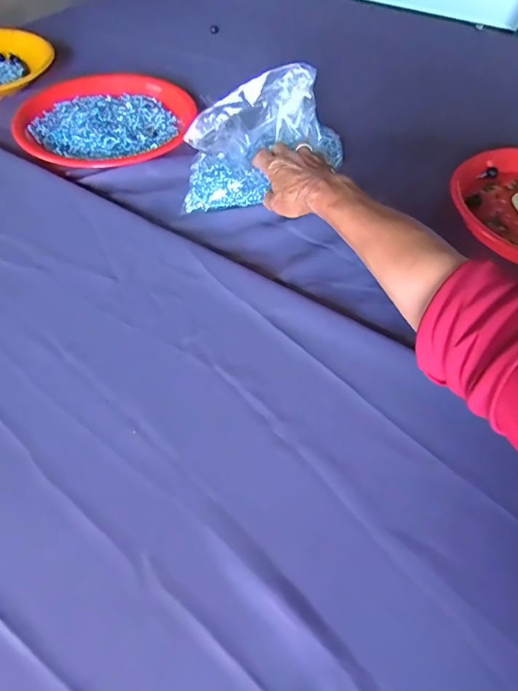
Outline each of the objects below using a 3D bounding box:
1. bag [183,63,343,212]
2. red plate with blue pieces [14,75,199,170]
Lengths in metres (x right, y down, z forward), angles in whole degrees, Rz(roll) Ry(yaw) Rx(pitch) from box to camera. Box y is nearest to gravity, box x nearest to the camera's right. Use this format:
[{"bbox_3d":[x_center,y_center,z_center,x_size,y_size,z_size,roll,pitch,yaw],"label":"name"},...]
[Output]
[{"bbox_3d":[0.010,-0.260,0.529,0.209,0.113,0.108,-7,55,-6],"label":"bag"},{"bbox_3d":[-0.227,-0.345,0.640,0.252,0.025,0.248,-14,56,-11],"label":"red plate with blue pieces"}]

